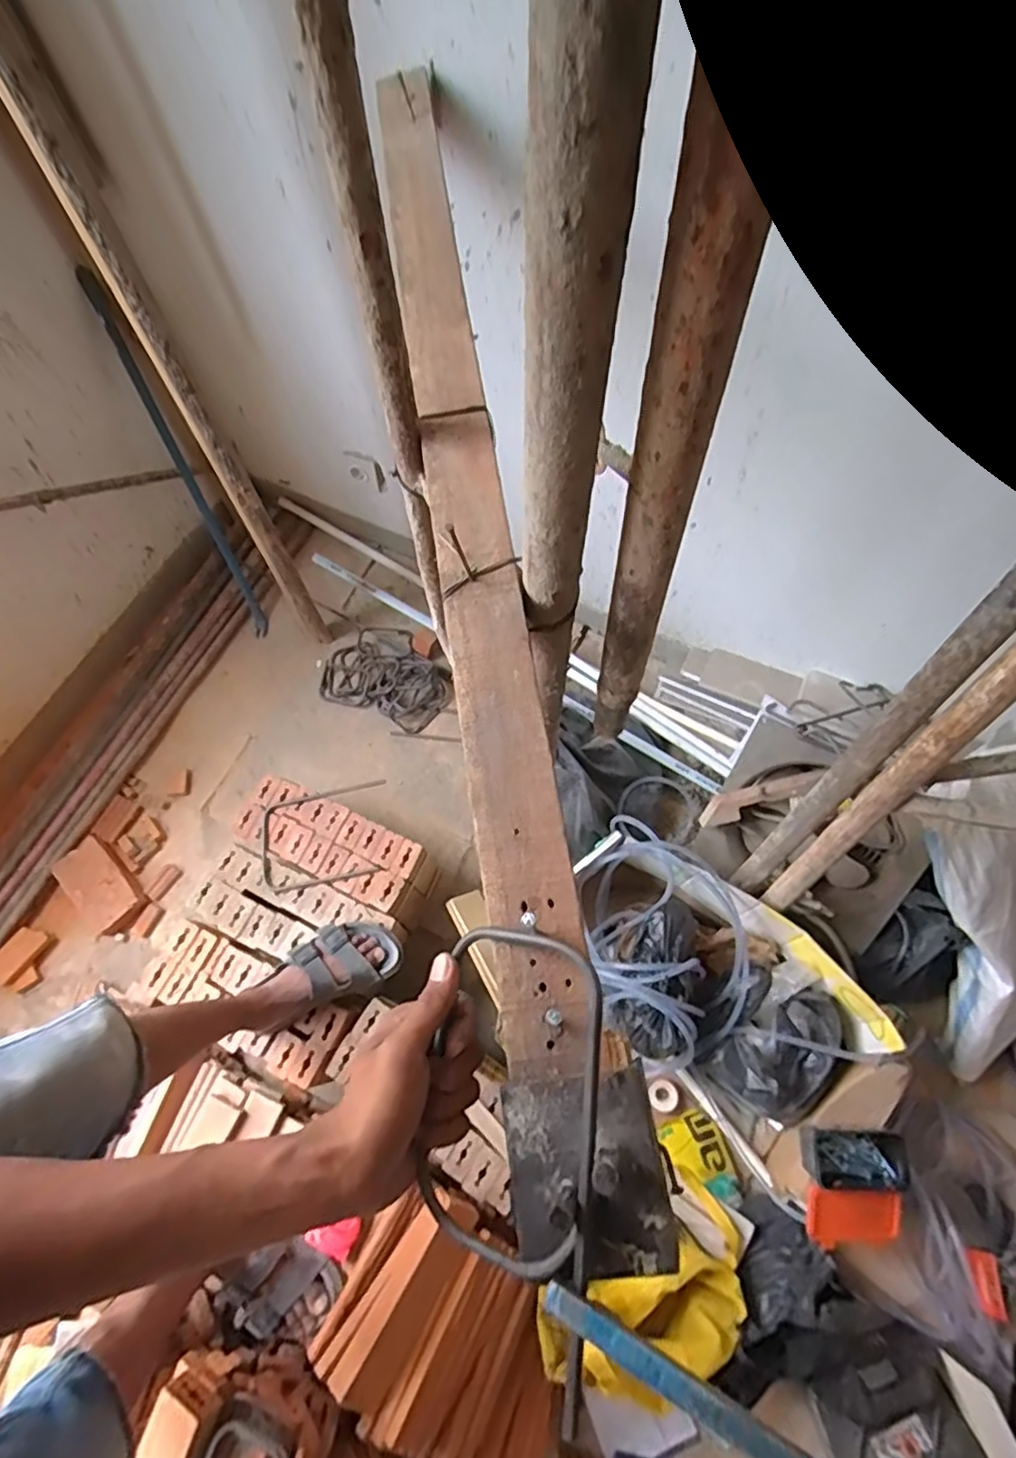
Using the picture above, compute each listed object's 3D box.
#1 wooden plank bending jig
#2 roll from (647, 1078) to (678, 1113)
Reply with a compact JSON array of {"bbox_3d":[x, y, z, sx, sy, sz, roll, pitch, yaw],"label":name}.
[{"bbox_3d":[-0.031,-0.198,0.512,0.080,0.038,0.962,-8,67,-1],"label":"wooden plank bending jig"},{"bbox_3d":[0.282,0.666,1.160,0.051,0.013,0.055,-1,68,3],"label":"roll"}]

